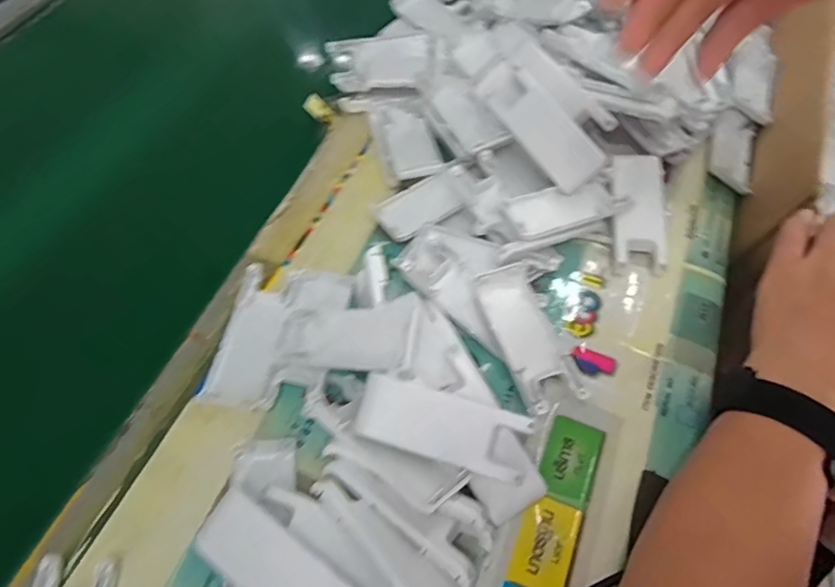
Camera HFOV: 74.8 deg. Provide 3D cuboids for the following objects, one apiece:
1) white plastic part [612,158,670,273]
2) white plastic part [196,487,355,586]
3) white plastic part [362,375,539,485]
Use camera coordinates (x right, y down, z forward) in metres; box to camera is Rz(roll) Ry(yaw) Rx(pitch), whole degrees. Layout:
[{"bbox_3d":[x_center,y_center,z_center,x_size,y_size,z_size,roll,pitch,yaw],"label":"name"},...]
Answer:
[{"bbox_3d":[0.175,-0.064,0.425,0.042,0.013,0.096,1,74,1],"label":"white plastic part"},{"bbox_3d":[-0.076,0.150,0.297,0.102,0.009,0.036,32,69,18],"label":"white plastic part"},{"bbox_3d":[0.014,0.078,0.320,0.098,0.005,0.040,15,79,6],"label":"white plastic part"}]

